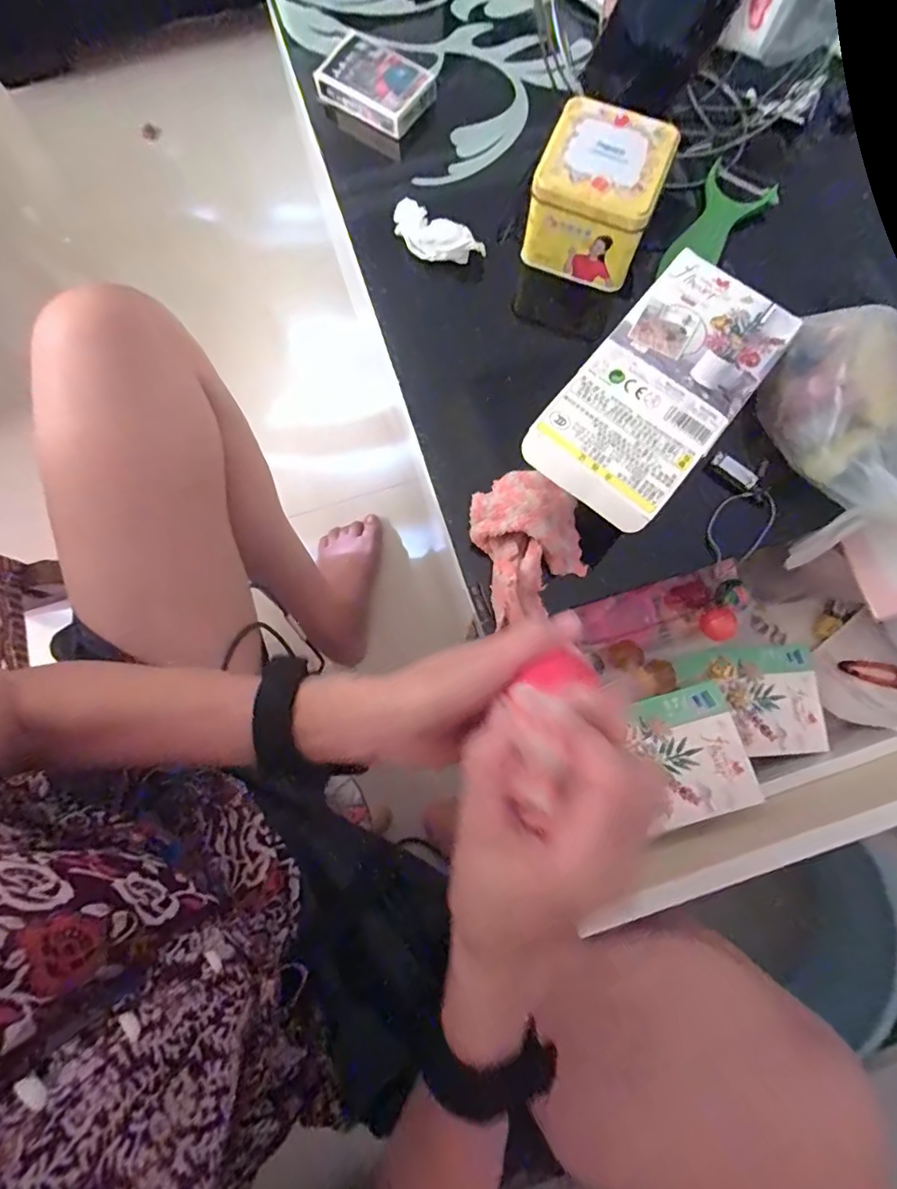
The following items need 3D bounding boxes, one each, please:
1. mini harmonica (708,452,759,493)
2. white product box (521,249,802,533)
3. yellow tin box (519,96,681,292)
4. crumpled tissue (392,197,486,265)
[{"bbox_3d":[0.220,-0.094,0.399,0.016,0.015,0.035,-39,82,-7],"label":"mini harmonica"},{"bbox_3d":[0.148,-0.143,0.355,0.098,0.018,0.194,39,82,7],"label":"white product box"},{"bbox_3d":[0.115,-0.311,0.409,0.088,0.075,0.089,20,80,4],"label":"yellow tin box"},{"bbox_3d":[-0.013,-0.295,0.430,0.082,0.030,0.032,31,81,5],"label":"crumpled tissue"}]

